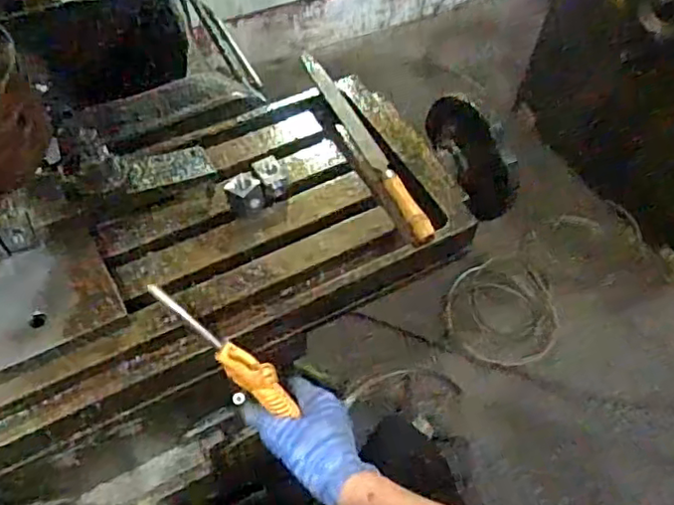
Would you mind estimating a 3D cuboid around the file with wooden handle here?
[{"bbox_3d":[0.026,-0.121,0.652,0.023,0.023,0.291,-18,59,-16],"label":"file with wooden handle"}]

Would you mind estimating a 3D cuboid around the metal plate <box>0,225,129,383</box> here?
[{"bbox_3d":[-0.250,0.041,0.515,0.127,0.014,0.107,-24,61,-19],"label":"metal plate"}]

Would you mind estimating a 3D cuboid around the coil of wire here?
[{"bbox_3d":[0.387,0.142,1.483,0.243,0.031,0.246,-16,76,15],"label":"coil of wire"}]

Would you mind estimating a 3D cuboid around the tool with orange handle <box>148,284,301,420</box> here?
[{"bbox_3d":[-0.089,0.083,0.511,0.159,0.028,0.024,47,58,-17],"label":"tool with orange handle"}]

